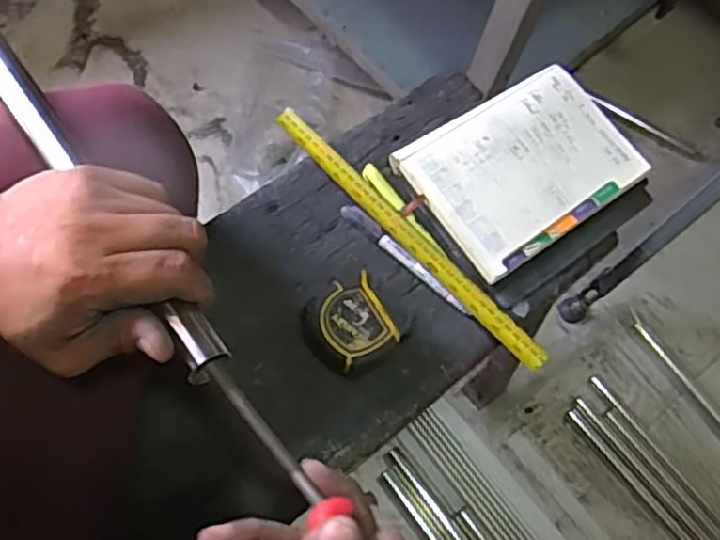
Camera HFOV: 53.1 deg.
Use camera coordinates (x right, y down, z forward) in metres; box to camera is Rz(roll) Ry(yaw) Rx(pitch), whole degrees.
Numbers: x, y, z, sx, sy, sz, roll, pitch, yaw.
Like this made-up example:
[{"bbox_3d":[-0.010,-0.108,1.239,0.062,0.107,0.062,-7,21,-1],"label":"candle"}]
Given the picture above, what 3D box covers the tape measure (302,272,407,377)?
[{"bbox_3d":[-0.009,0.047,0.596,0.069,0.038,0.073,-30,75,-16],"label":"tape measure"}]

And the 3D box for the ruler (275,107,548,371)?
[{"bbox_3d":[0.040,-0.033,0.659,0.021,0.009,0.330,-43,76,-9],"label":"ruler"}]

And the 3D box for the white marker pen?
[{"bbox_3d":[0.040,-0.010,0.645,0.146,0.006,0.014,40,73,13],"label":"white marker pen"}]

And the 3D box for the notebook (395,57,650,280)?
[{"bbox_3d":[0.154,-0.102,0.680,0.203,0.022,0.146,-35,73,-14],"label":"notebook"}]

